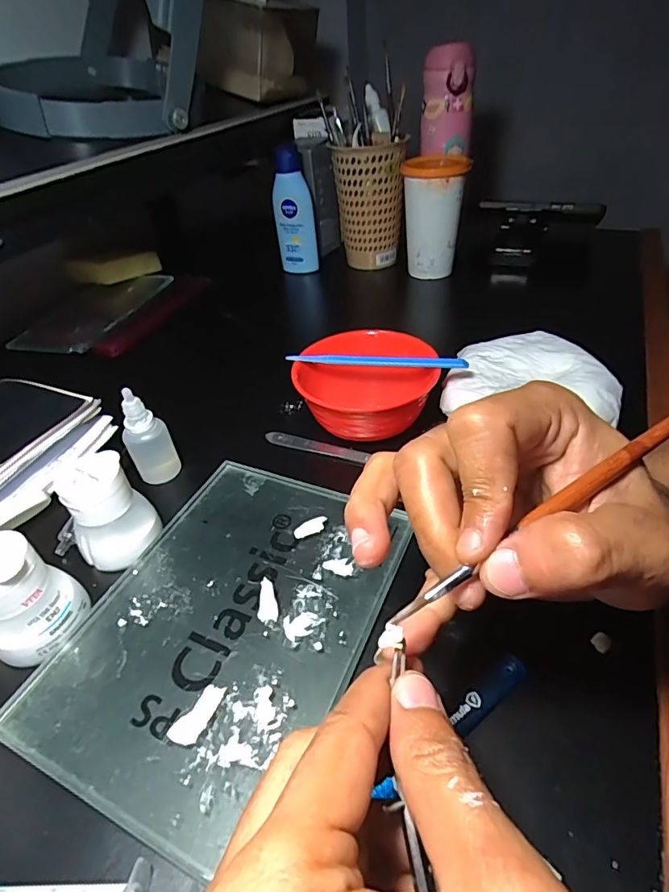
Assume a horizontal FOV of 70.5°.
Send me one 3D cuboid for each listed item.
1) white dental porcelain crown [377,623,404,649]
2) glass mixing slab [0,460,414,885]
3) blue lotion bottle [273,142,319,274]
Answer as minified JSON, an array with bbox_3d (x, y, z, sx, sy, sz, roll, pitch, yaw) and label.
[{"bbox_3d":[0.018,0.060,0.149,0.006,0.004,0.008,20,46,26],"label":"white dental porcelain crown"},{"bbox_3d":[-0.060,0.090,0.266,0.146,0.010,0.197,16,45,22],"label":"glass mixing slab"},{"bbox_3d":[-0.051,-0.301,0.614,0.051,0.149,0.027,-8,41,-4],"label":"blue lotion bottle"}]

